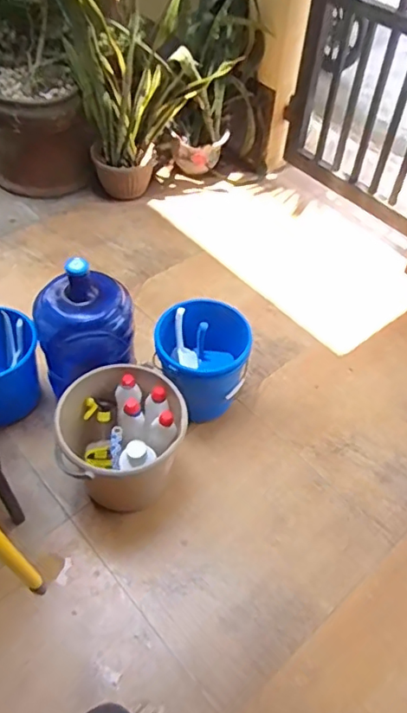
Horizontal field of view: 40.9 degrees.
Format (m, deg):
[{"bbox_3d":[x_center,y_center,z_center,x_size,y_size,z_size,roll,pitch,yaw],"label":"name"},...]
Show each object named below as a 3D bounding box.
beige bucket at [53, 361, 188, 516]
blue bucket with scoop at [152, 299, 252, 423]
[{"bbox_3d":[-0.204,0.223,1.392,0.313,0.264,0.281,-29,58,-23],"label":"beige bucket"},{"bbox_3d":[-0.007,0.031,1.542,0.254,0.265,0.281,7,52,3],"label":"blue bucket with scoop"}]

